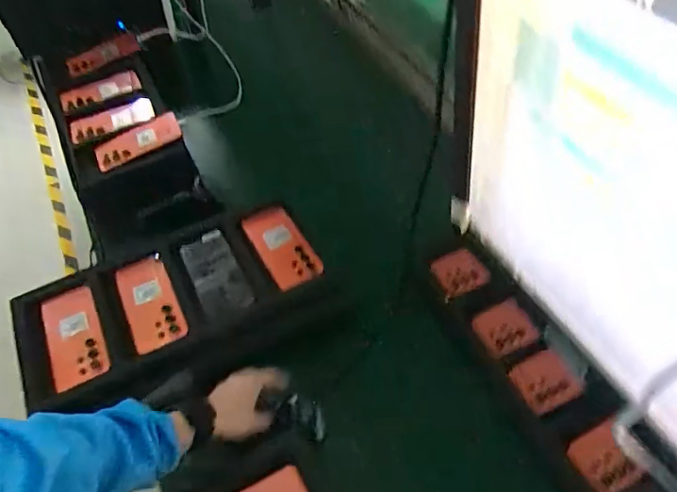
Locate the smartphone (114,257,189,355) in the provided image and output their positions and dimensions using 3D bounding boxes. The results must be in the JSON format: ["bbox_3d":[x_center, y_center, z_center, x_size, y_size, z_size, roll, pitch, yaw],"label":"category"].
[{"bbox_3d":[-0.291,0.087,0.820,0.078,0.011,0.155,-25,62,-9],"label":"smartphone"}]

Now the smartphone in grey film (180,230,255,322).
[{"bbox_3d":[-0.202,0.047,0.870,0.081,0.008,0.148,-25,65,-12],"label":"smartphone in grey film"}]

